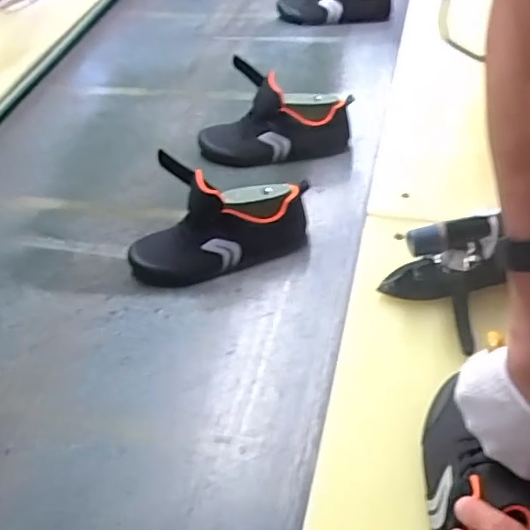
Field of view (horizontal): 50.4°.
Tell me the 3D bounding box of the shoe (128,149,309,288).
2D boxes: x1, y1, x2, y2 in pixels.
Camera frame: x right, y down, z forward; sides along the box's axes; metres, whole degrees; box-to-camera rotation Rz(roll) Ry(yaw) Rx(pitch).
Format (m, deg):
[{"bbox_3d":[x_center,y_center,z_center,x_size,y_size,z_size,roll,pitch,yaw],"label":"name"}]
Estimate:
[{"bbox_3d":[-0.070,-0.058,0.801,0.269,0.125,0.101,-10,48,-1],"label":"shoe"}]

